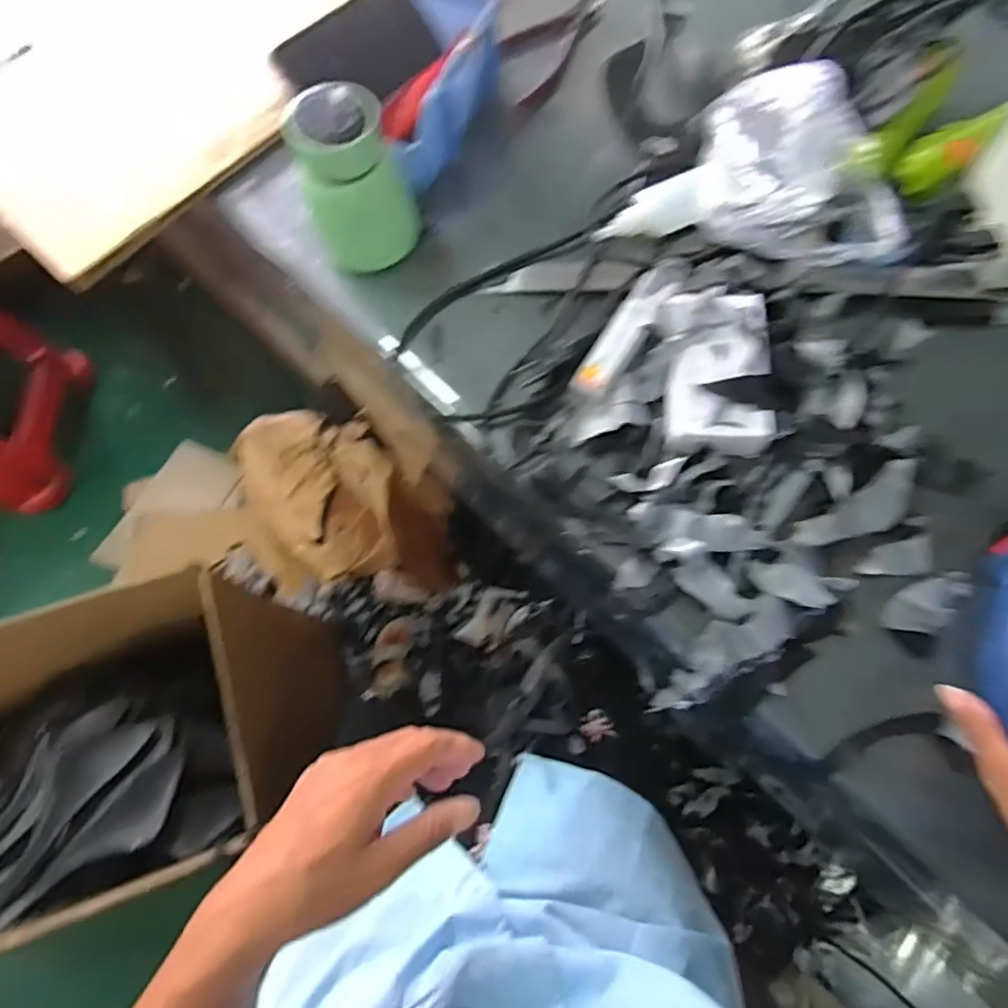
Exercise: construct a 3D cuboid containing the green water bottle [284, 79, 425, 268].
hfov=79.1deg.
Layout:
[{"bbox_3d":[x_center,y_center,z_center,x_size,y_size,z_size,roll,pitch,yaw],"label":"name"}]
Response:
[{"bbox_3d":[-0.117,-0.250,0.485,0.079,0.124,0.065,-17,71,-2],"label":"green water bottle"}]

